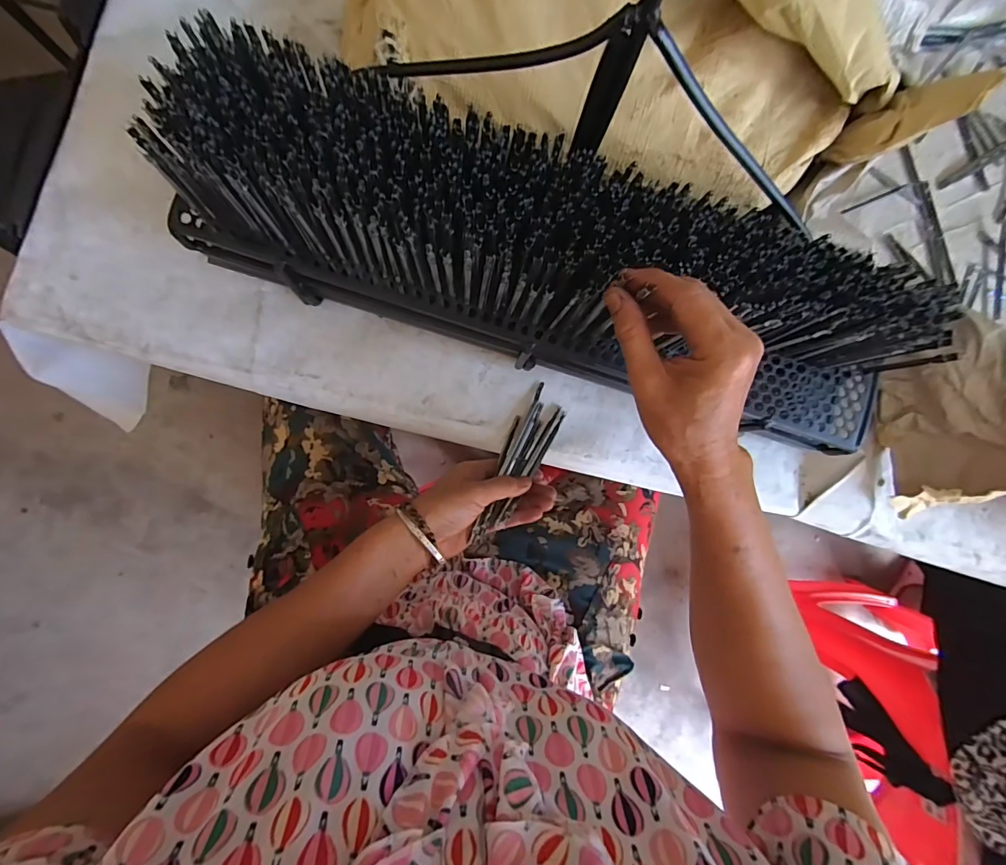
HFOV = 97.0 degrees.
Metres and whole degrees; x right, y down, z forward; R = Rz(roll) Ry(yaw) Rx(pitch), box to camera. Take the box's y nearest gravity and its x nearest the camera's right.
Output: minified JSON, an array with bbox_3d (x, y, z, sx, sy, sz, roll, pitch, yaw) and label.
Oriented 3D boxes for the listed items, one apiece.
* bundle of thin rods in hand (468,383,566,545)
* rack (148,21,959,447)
[{"bbox_3d":[0.014,0.031,0.425,0.041,0.011,0.157,30,70,-4],"label":"bundle of thin rods in hand"},{"bbox_3d":[0.040,-0.130,0.374,0.587,0.154,0.137,15,86,-5],"label":"rack"}]

